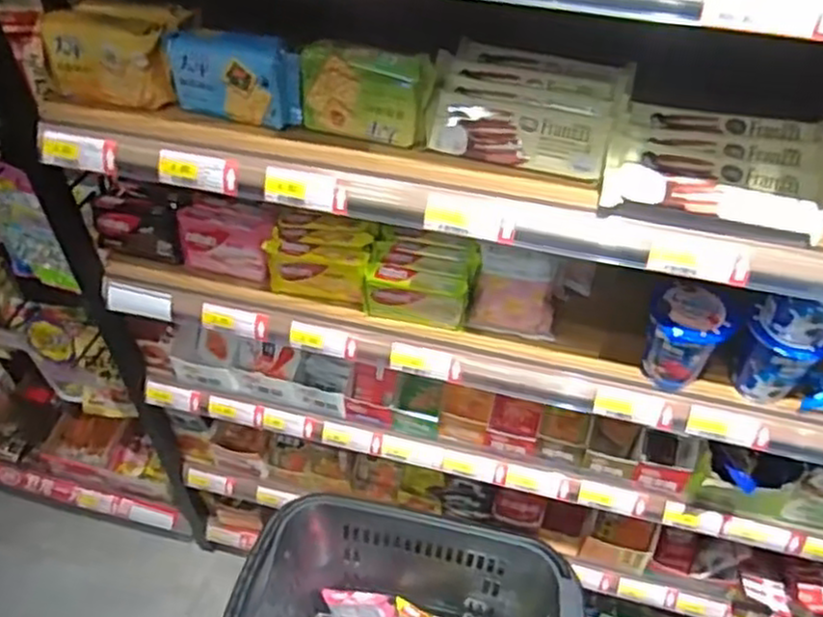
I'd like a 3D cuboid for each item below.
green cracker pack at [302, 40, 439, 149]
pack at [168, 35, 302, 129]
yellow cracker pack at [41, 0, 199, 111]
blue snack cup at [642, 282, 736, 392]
[{"bbox_3d":[-0.048,-0.226,0.770,0.138,0.087,0.041,11,48,9],"label":"green cracker pack"},{"bbox_3d":[-0.190,-0.248,0.796,0.143,0.087,0.037,13,48,11],"label":"pack"},{"bbox_3d":[-0.330,-0.297,0.836,0.156,0.097,0.088,14,48,13],"label":"yellow cracker pack"},{"bbox_3d":[0.316,0.036,0.852,0.081,0.109,0.079,3,47,2],"label":"blue snack cup"}]

